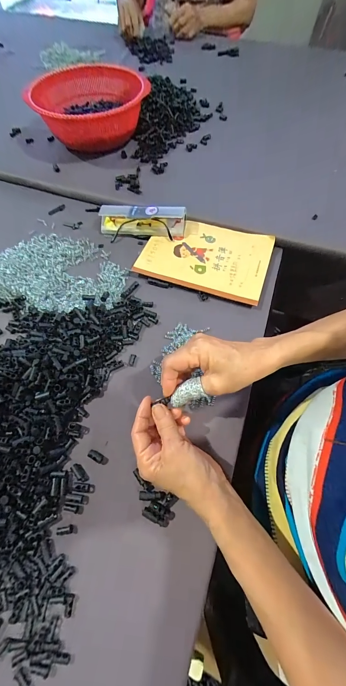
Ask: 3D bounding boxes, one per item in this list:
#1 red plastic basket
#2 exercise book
[{"bbox_3d":[-0.167,-0.482,0.561,0.216,0.094,0.215,-1,64,2],"label":"red plastic basket"},{"bbox_3d":[0.055,-0.148,0.445,0.203,0.012,0.141,17,66,10],"label":"exercise book"}]

